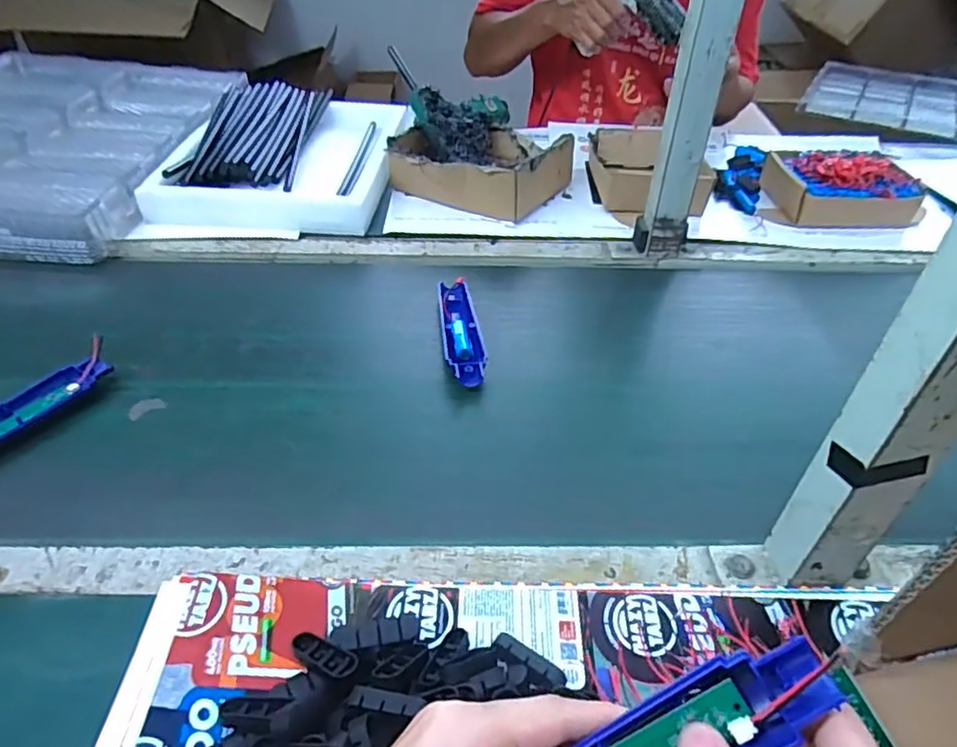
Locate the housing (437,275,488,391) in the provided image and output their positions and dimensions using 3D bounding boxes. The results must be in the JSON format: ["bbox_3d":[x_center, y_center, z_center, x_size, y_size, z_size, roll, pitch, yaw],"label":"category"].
[{"bbox_3d":[-0.018,-0.043,0.653,0.041,0.026,0.163,-2,43,-7],"label":"housing"}]

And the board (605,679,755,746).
[{"bbox_3d":[0.074,0.141,0.238,0.063,0.004,0.021,-30,74,5],"label":"board"}]

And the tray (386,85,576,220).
[{"bbox_3d":[0.012,-0.320,0.897,0.225,0.092,0.234,25,47,21],"label":"tray"}]

